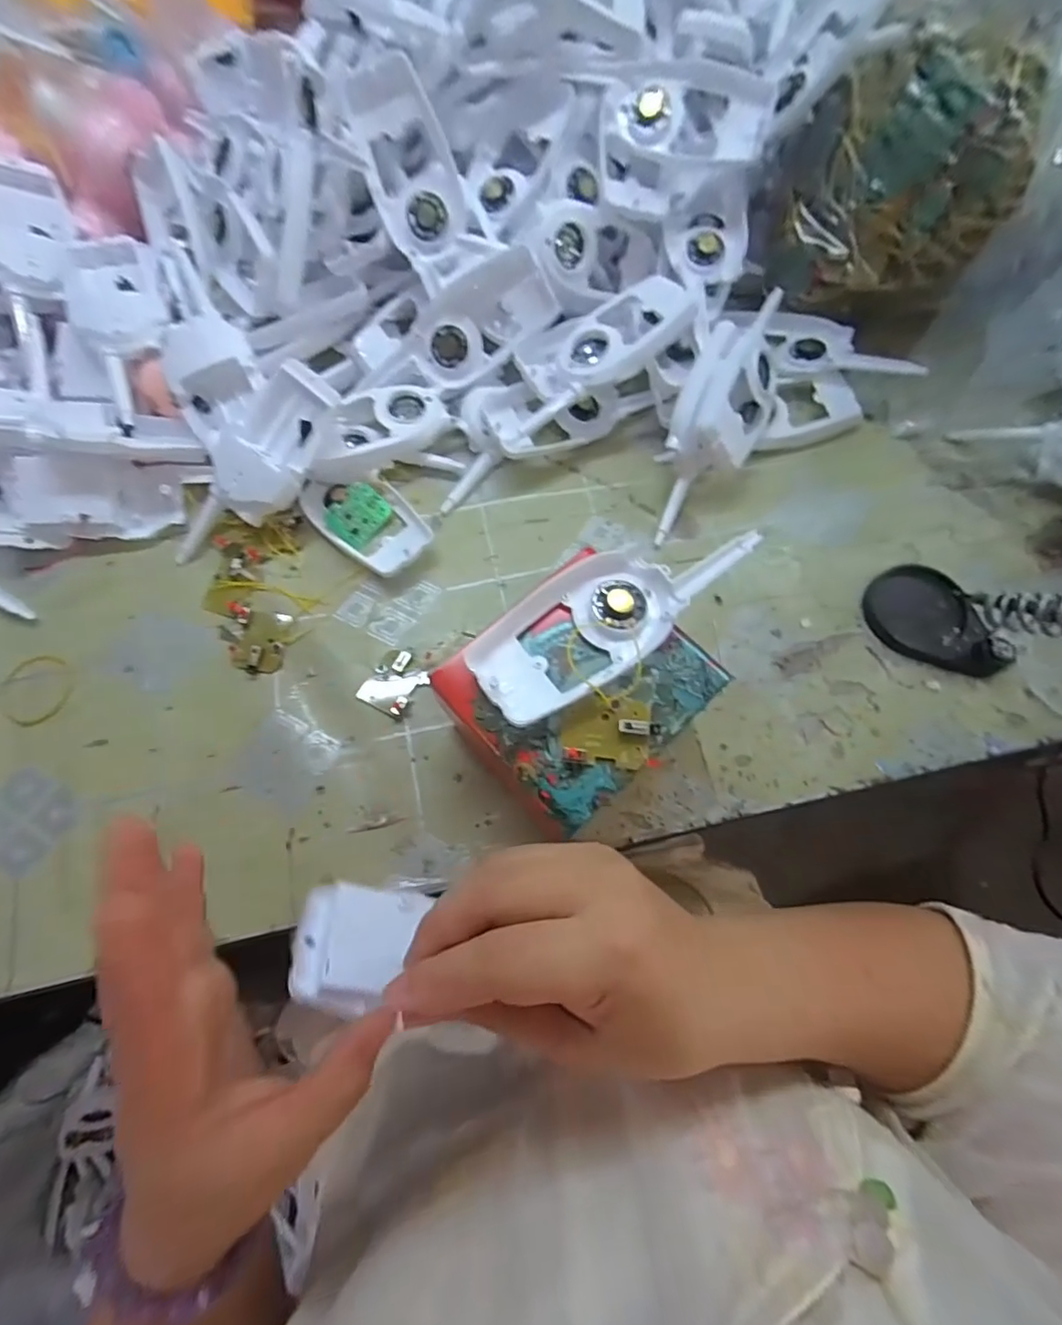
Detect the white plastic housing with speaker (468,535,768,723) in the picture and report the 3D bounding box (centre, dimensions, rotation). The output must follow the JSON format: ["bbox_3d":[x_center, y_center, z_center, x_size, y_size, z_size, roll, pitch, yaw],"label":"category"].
[{"bbox_3d":[0.043,-0.029,0.292,0.158,0.014,0.056,-35,74,-11],"label":"white plastic housing with speaker"}]

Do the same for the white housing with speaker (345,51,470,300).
[{"bbox_3d":[-0.080,-0.336,0.392,0.056,0.126,0.018,-22,27,-7],"label":"white housing with speaker"}]

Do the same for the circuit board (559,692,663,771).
[{"bbox_3d":[0.039,0.032,0.272,0.043,0.008,0.034,9,71,3],"label":"circuit board"}]

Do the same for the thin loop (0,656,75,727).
[{"bbox_3d":[-0.342,0.018,0.388,0.047,0.006,0.053,-43,76,-13],"label":"thin loop"}]

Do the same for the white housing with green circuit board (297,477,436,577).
[{"bbox_3d":[-0.121,-0.106,0.418,0.106,0.020,0.056,42,76,13],"label":"white housing with green circuit board"}]

